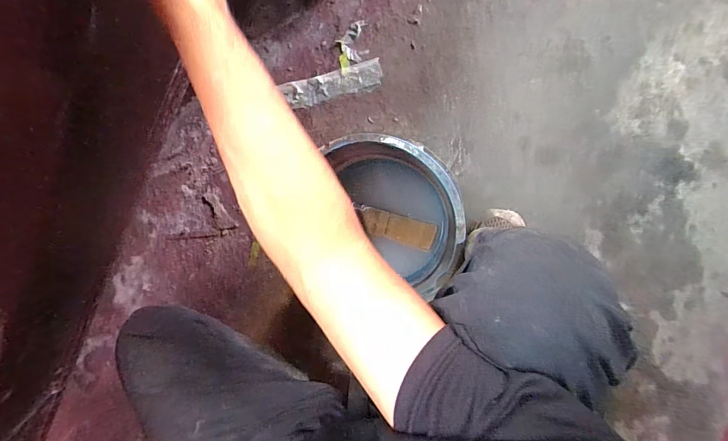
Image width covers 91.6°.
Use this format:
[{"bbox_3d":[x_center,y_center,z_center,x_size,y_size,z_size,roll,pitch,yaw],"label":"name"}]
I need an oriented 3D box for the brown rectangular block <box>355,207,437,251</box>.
[{"bbox_3d":[0.061,0.015,0.647,0.135,0.015,0.049,15,97,6],"label":"brown rectangular block"}]

